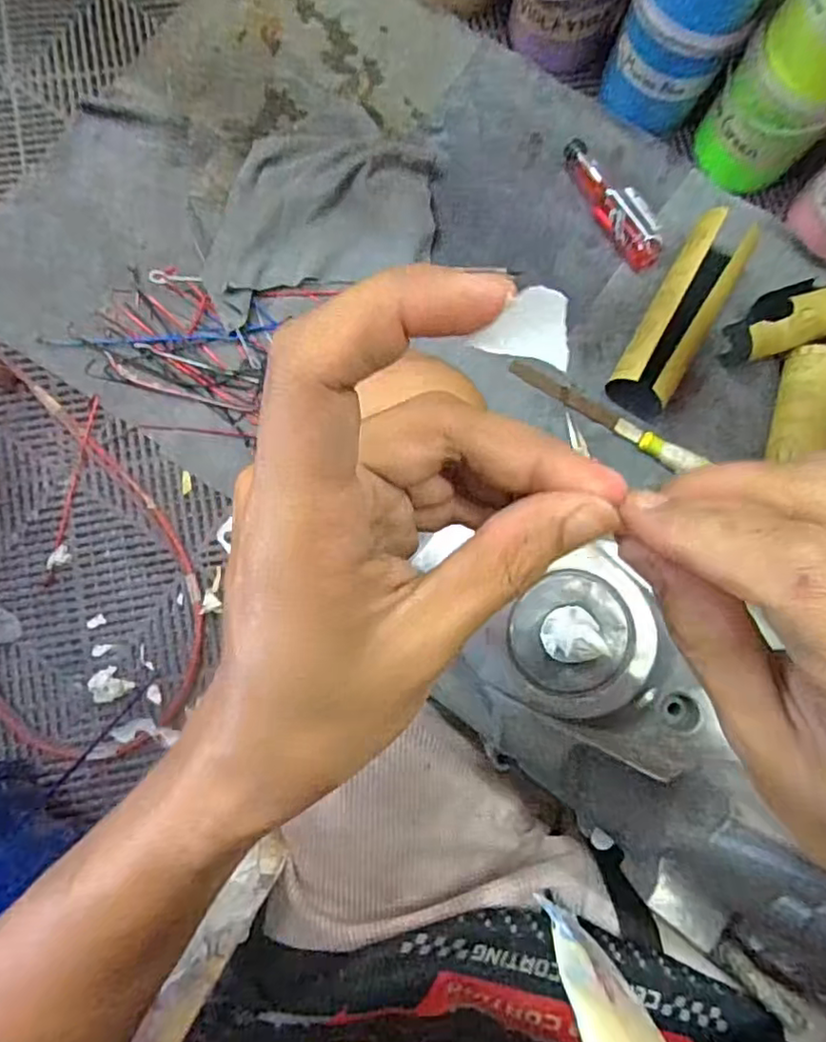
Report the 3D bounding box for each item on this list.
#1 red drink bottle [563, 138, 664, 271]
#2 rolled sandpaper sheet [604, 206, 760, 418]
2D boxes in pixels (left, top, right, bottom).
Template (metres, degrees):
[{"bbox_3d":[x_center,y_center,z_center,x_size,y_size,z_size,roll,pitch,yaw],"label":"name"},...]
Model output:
[{"bbox_3d":[0.278,-0.446,0.894,0.054,0.048,0.207,-34,86,-7],"label":"red drink bottle"},{"bbox_3d":[0.359,-0.276,0.857,0.087,0.086,0.295,32,82,0],"label":"rolled sandpaper sheet"}]

